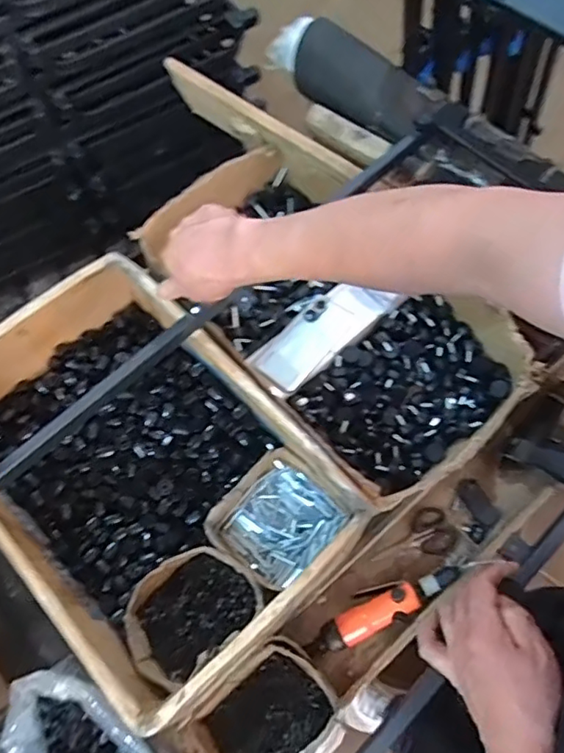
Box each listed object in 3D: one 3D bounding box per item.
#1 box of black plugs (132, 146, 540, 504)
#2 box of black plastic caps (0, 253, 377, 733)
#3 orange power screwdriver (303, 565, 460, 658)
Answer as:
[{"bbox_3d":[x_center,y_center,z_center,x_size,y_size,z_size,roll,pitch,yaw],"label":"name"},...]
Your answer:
[{"bbox_3d":[0.080,-0.100,0.892,0.291,0.124,0.568,-41,71,-14],"label":"box of black plugs"},{"bbox_3d":[-0.188,0.113,0.775,0.357,0.143,0.525,-41,71,-14],"label":"box of black plastic caps"},{"bbox_3d":[0.139,0.322,0.805,0.226,0.032,0.056,-20,67,-6],"label":"orange power screwdriver"}]

